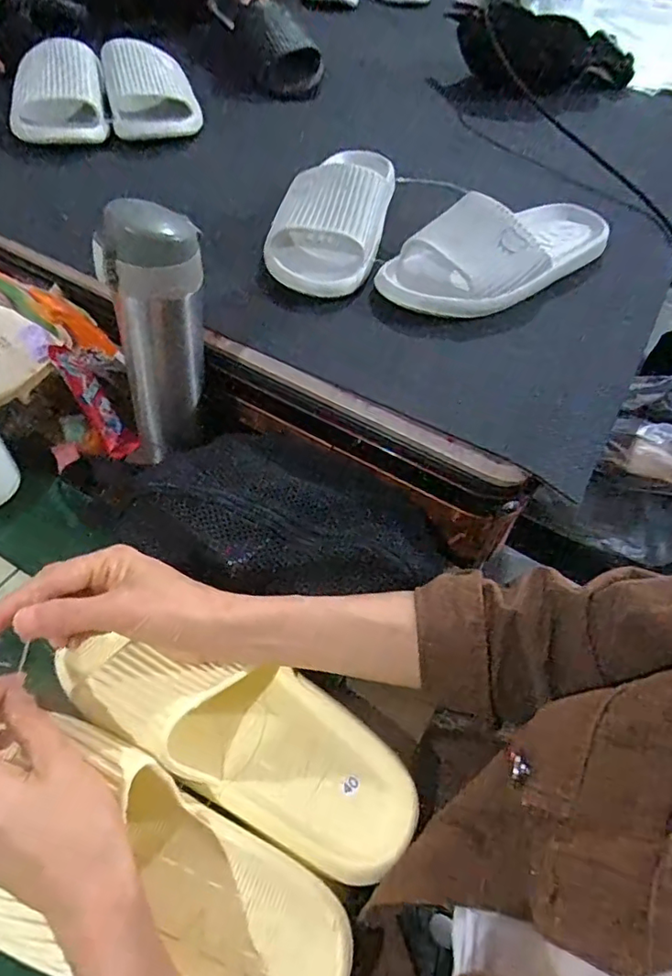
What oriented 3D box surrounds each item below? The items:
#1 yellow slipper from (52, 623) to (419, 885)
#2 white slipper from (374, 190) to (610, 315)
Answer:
[{"bbox_3d":[-0.061,0.156,0.362,0.230,0.061,0.092,24,53,5],"label":"yellow slipper"},{"bbox_3d":[0.166,-0.232,0.527,0.270,0.058,0.098,-22,57,-20],"label":"white slipper"}]

